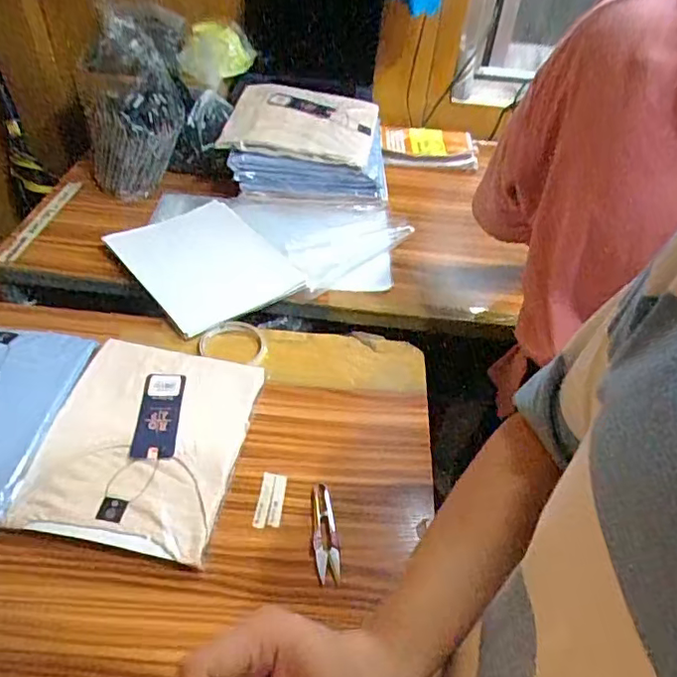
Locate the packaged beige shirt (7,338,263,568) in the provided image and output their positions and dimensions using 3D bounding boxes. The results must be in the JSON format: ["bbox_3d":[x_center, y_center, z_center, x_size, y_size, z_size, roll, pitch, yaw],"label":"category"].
[{"bbox_3d":[-0.211,0.108,0.636,0.197,0.029,0.250,10,44,2],"label":"packaged beige shirt"}]

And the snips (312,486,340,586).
[{"bbox_3d":[-0.014,0.198,0.589,0.024,0.009,0.100,-2,45,-9],"label":"snips"}]

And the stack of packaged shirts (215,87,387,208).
[{"bbox_3d":[-0.058,-0.340,1.032,0.286,0.138,0.190,2,44,-4],"label":"stack of packaged shirts"}]

